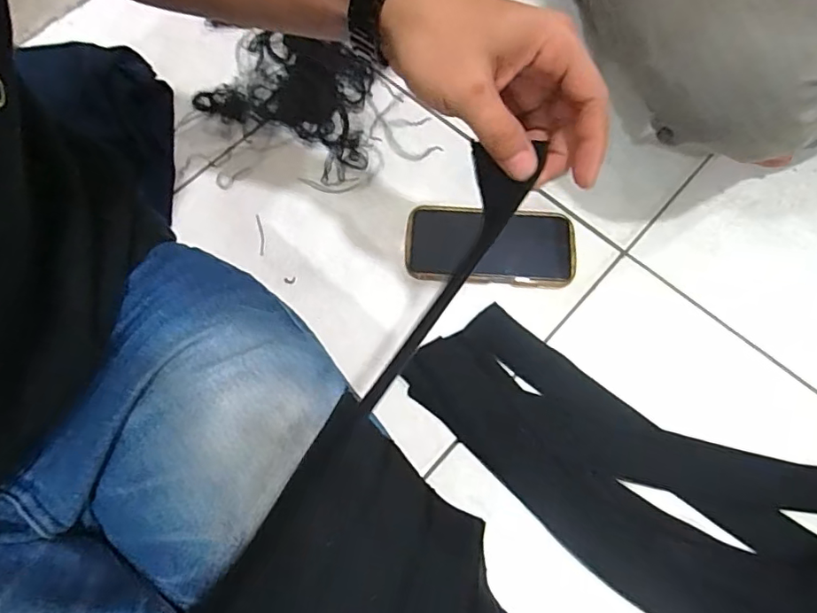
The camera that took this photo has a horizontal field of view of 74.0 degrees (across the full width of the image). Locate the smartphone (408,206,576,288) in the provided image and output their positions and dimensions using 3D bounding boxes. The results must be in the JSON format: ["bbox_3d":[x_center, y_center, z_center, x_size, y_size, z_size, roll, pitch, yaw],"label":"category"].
[{"bbox_3d":[0.082,-0.062,0.546,0.166,0.018,0.083,6,69,3],"label":"smartphone"}]

